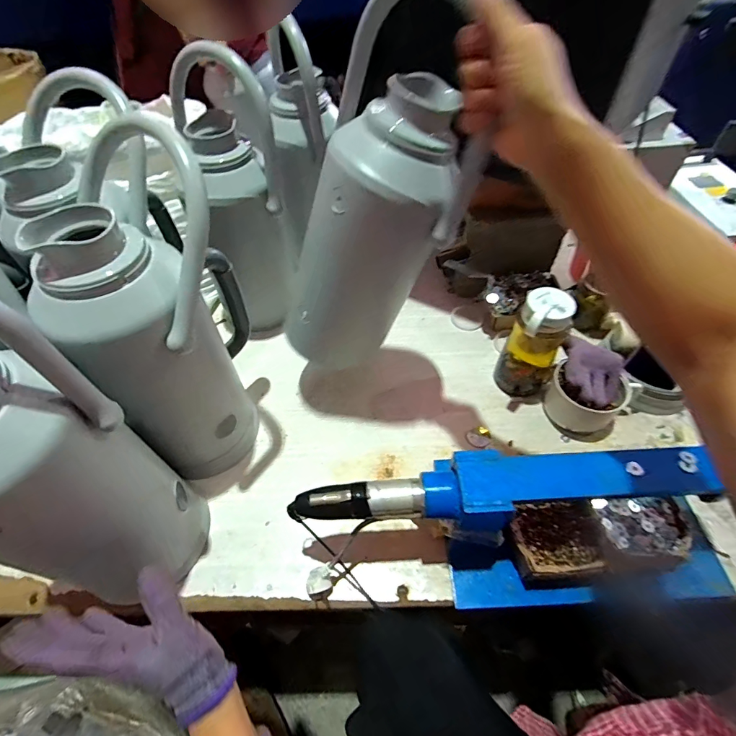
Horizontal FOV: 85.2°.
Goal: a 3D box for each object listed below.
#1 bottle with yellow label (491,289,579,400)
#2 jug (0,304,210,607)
[{"bbox_3d":[0.264,-0.031,0.642,0.078,0.187,0.081,24,59,19],"label":"bottle with yellow label"},{"bbox_3d":[-0.305,0.107,0.381,0.140,0.446,0.153,7,55,8],"label":"jug"}]

